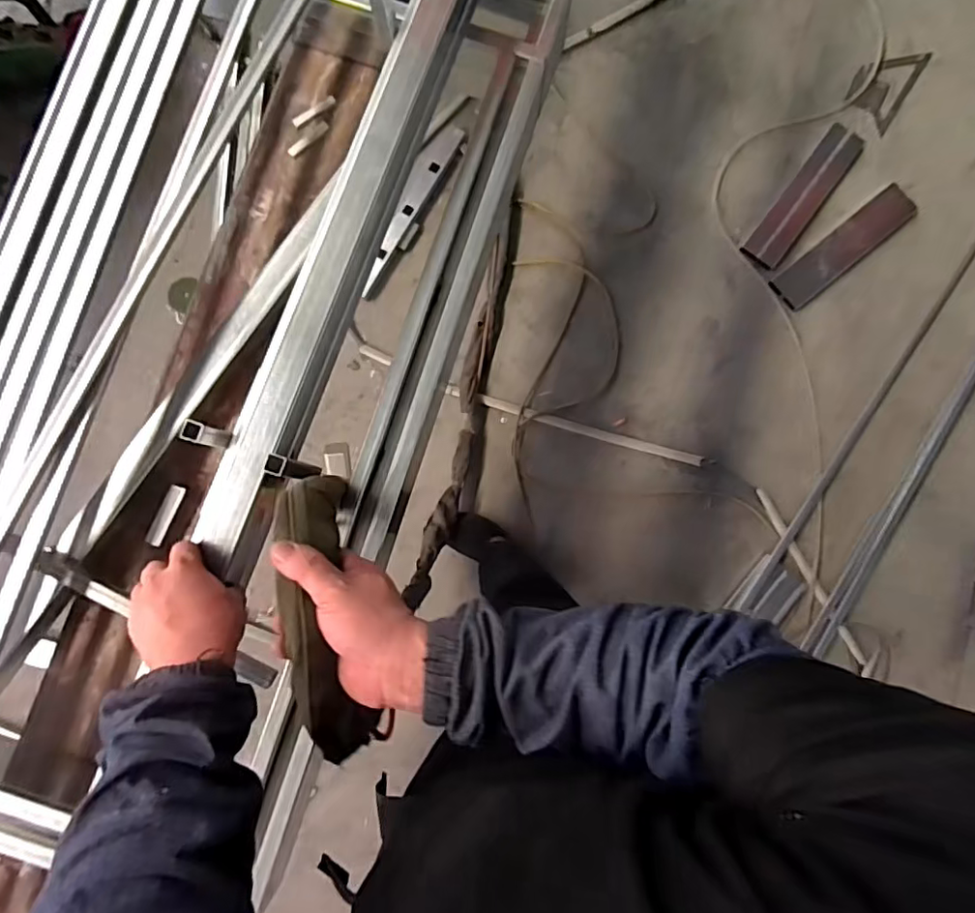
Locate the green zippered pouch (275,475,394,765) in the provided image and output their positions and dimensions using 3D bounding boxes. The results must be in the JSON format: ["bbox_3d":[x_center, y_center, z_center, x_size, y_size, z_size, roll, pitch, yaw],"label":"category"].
[{"bbox_3d":[-0.131,0.132,0.473,0.049,0.099,0.238,-10,79,-2],"label":"green zippered pouch"}]

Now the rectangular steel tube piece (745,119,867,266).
[{"bbox_3d":[0.854,-0.696,1.543,0.108,0.021,0.443,38,84,3],"label":"rectangular steel tube piece"}]

